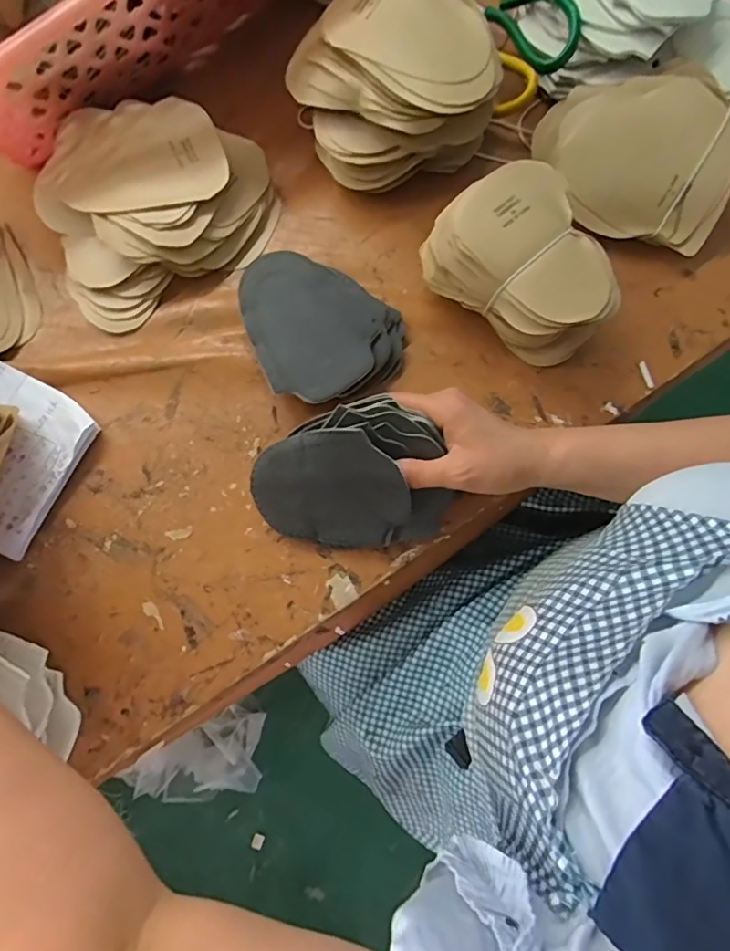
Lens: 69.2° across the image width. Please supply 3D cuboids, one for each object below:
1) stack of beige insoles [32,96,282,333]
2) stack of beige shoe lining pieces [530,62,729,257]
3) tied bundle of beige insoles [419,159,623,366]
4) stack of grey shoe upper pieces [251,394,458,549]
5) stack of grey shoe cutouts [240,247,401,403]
[{"bbox_3d":[-0.185,-0.244,0.462,0.203,0.045,0.167,-31,81,-7],"label":"stack of beige insoles"},{"bbox_3d":[0.243,-0.292,0.460,0.172,0.048,0.157,27,79,4],"label":"stack of beige shoe lining pieces"},{"bbox_3d":[0.131,-0.171,0.437,0.151,0.082,0.111,33,80,5],"label":"tied bundle of beige insoles"},{"bbox_3d":[-0.013,0.007,0.397,0.147,0.039,0.117,-8,111,8],"label":"stack of grey shoe upper pieces"},{"bbox_3d":[-0.036,-0.130,0.449,0.120,0.028,0.132,-22,80,-6],"label":"stack of grey shoe cutouts"}]

